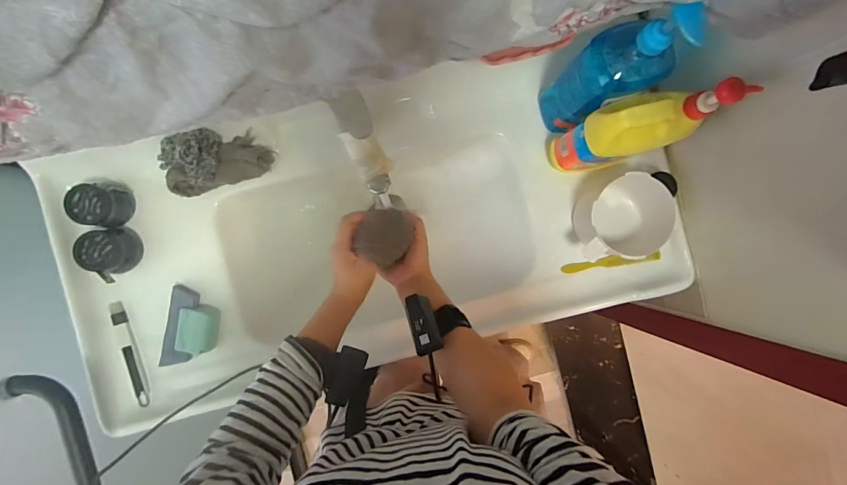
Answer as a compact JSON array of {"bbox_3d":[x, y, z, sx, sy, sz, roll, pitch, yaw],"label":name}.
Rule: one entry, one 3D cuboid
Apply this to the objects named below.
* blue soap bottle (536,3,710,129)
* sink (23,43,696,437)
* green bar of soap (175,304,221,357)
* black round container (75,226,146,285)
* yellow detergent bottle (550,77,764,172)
[{"bbox_3d":[0.255,-0.230,0.531,0.083,0.272,0.080,0,90,-4],"label":"blue soap bottle"},{"bbox_3d":[-0.086,-0.027,0.656,0.978,0.149,0.439,-13,91,-3],"label":"sink"},{"bbox_3d":[-0.374,0.144,0.630,0.060,0.041,0.077,4,90,-4],"label":"green bar of soap"},{"bbox_3d":[-0.506,0.014,0.619,0.069,0.057,0.070,0,90,-4],"label":"black round container"},{"bbox_3d":[0.297,-0.154,0.538,0.155,0.209,0.065,-13,91,-3],"label":"yellow detergent bottle"}]

